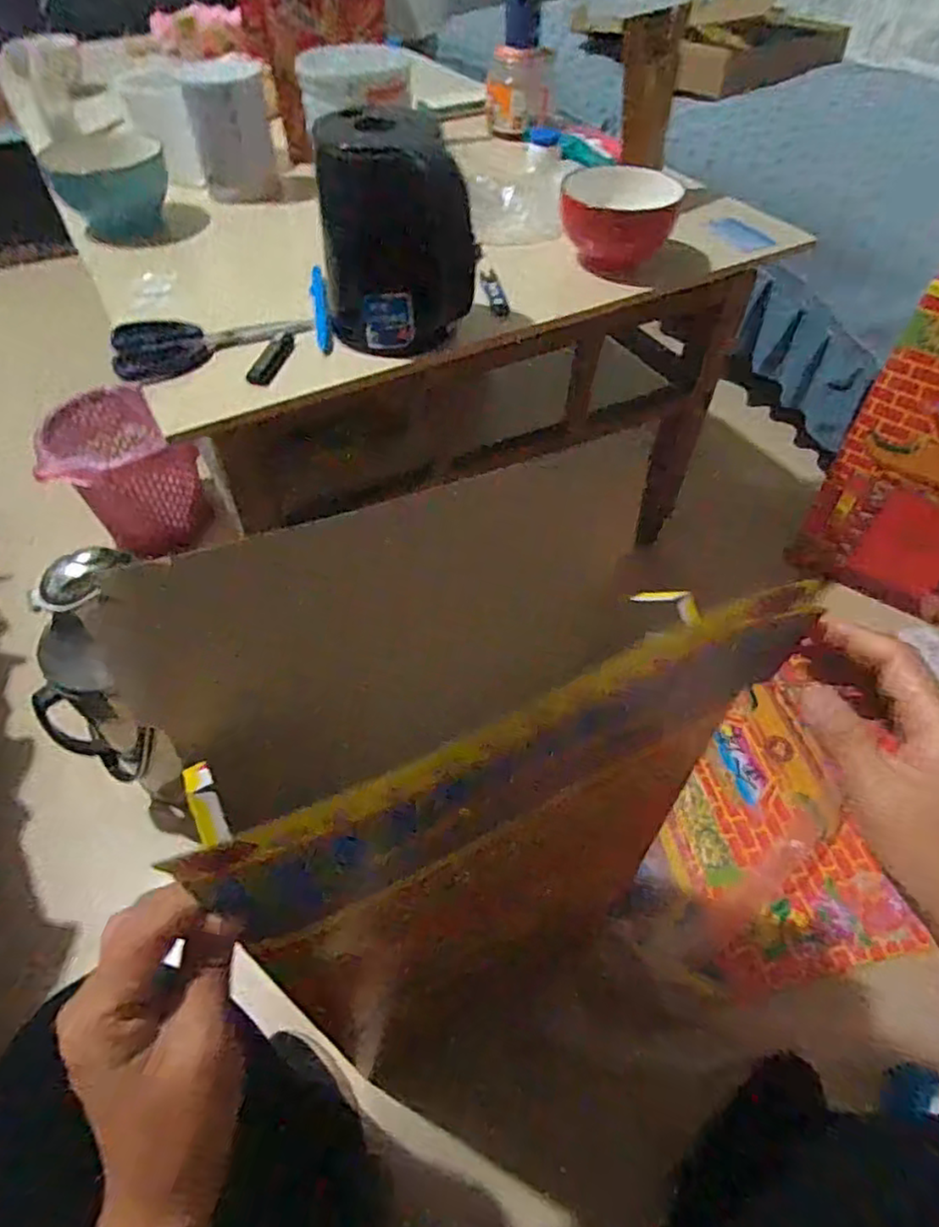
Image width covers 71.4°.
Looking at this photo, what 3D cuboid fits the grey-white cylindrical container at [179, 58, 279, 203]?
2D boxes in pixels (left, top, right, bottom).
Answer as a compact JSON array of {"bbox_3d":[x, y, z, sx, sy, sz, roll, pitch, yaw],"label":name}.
[{"bbox_3d":[-0.314,-0.644,0.869,0.098,0.134,0.116,-12,52,-10],"label":"grey-white cylindrical container"}]

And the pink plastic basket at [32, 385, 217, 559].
[{"bbox_3d":[-0.609,-0.234,1.155,0.208,0.205,0.221,38,60,26],"label":"pink plastic basket"}]

